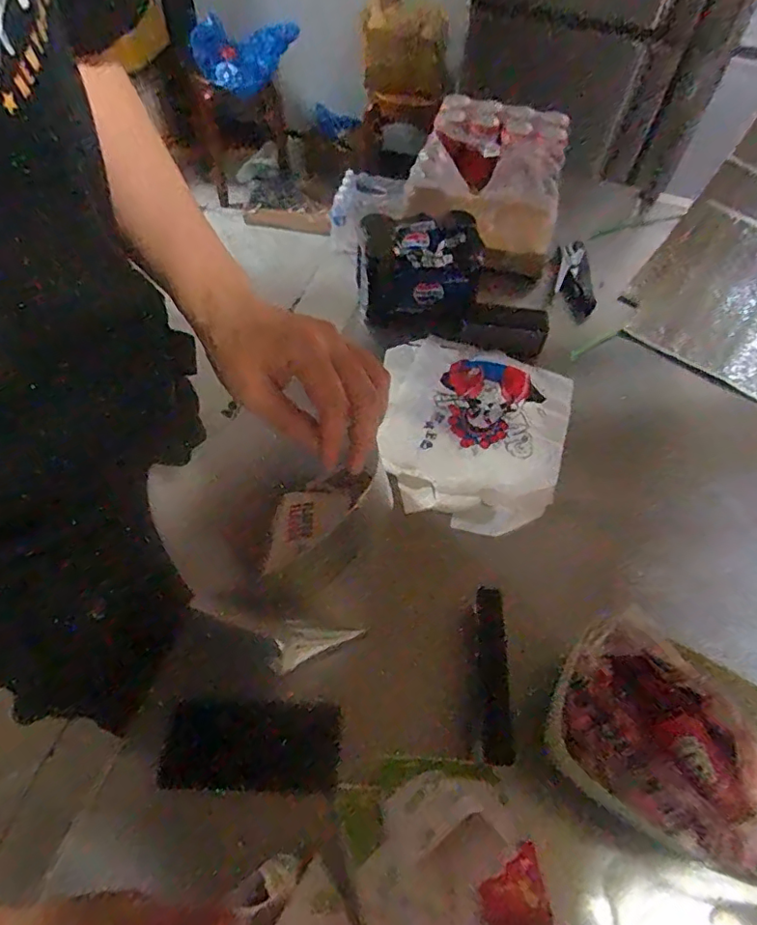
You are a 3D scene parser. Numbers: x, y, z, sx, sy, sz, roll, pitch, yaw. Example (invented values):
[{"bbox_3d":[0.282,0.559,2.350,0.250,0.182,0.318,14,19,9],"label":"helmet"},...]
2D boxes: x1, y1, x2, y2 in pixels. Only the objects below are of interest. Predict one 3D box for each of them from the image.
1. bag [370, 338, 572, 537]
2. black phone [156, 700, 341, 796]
[{"bbox_3d":[0.126,-0.050,0.767,0.258,0.031,0.309,15,56,7],"label":"bag"},{"bbox_3d":[-0.113,0.259,0.496,0.152,0.010,0.073,8,54,-14],"label":"black phone"}]

